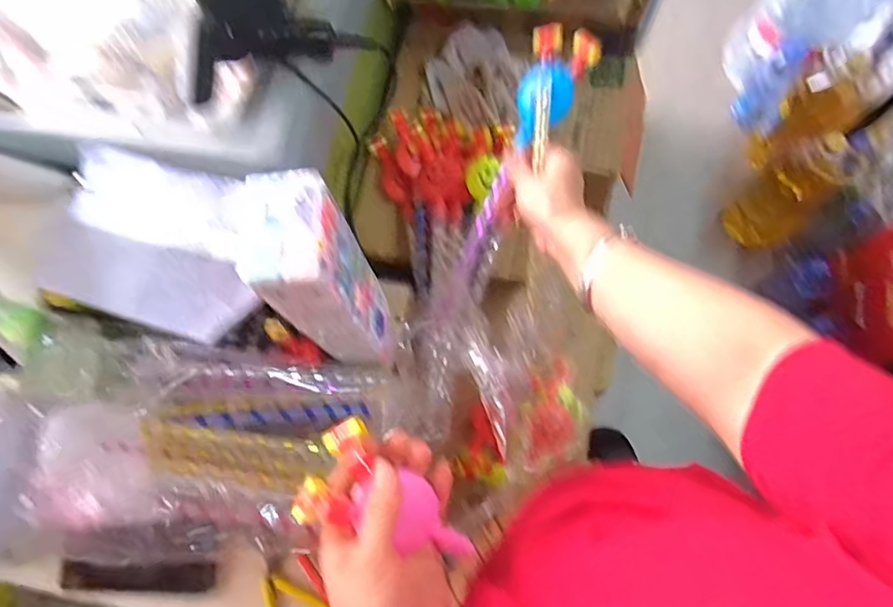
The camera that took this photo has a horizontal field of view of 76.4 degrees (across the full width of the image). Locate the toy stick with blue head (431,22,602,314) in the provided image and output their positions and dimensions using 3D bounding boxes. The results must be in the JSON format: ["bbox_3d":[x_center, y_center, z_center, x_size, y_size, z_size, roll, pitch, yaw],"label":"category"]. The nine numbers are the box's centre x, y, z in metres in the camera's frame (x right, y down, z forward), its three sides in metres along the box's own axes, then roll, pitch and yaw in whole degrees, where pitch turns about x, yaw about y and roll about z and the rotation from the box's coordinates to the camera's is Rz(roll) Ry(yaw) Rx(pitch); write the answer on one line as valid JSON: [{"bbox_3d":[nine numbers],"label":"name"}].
[{"bbox_3d":[0.056,-0.126,0.587,0.059,0.042,0.312,29,109,10],"label":"toy stick with blue head"}]

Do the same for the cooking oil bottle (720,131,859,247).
[{"bbox_3d":[0.753,-0.240,1.265,0.149,0.331,0.105,41,78,13],"label":"cooking oil bottle"}]

